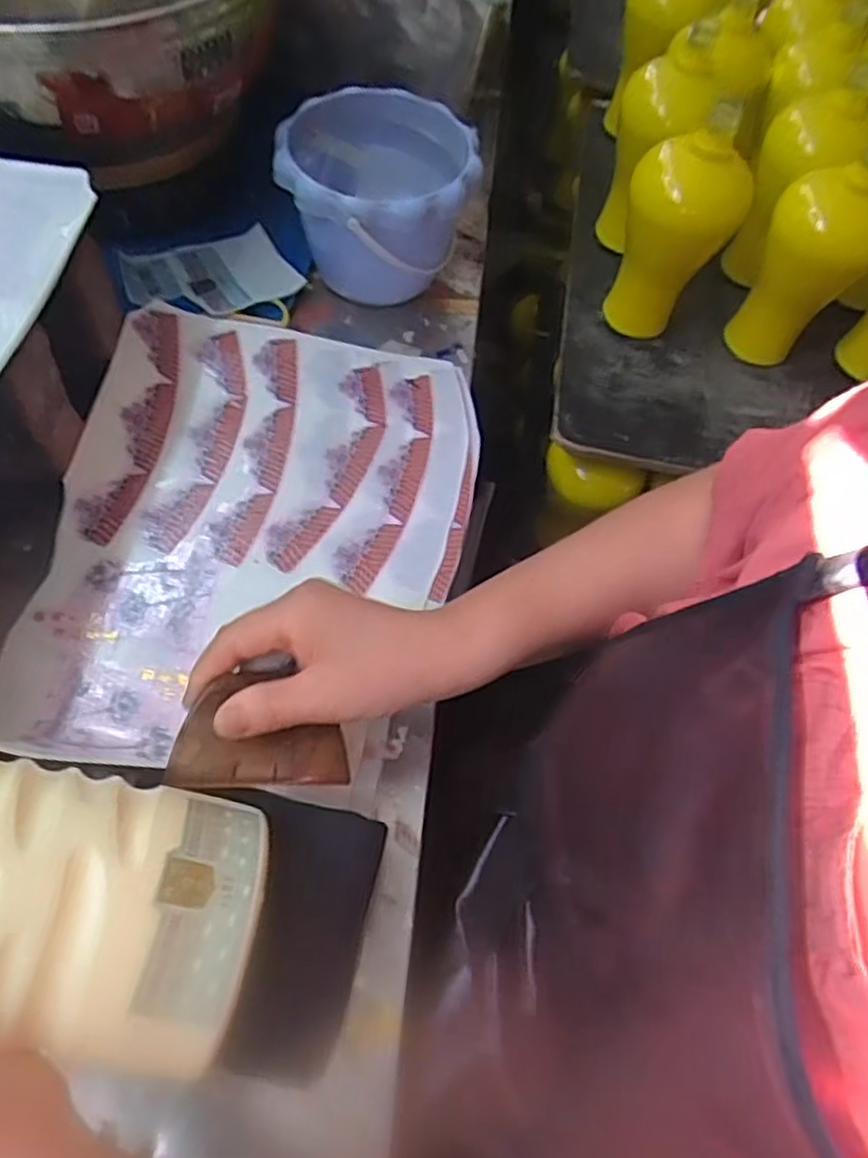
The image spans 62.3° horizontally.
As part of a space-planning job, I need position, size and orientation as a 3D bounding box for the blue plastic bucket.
[{"bbox_3d":[-0.045,-0.305,0.599,0.148,0.117,0.155,4,61,-7],"label":"blue plastic bucket"}]

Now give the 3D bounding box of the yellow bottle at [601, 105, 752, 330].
[{"bbox_3d":[0.221,-0.320,0.659,0.100,0.193,0.080,22,61,3],"label":"yellow bottle"}]

